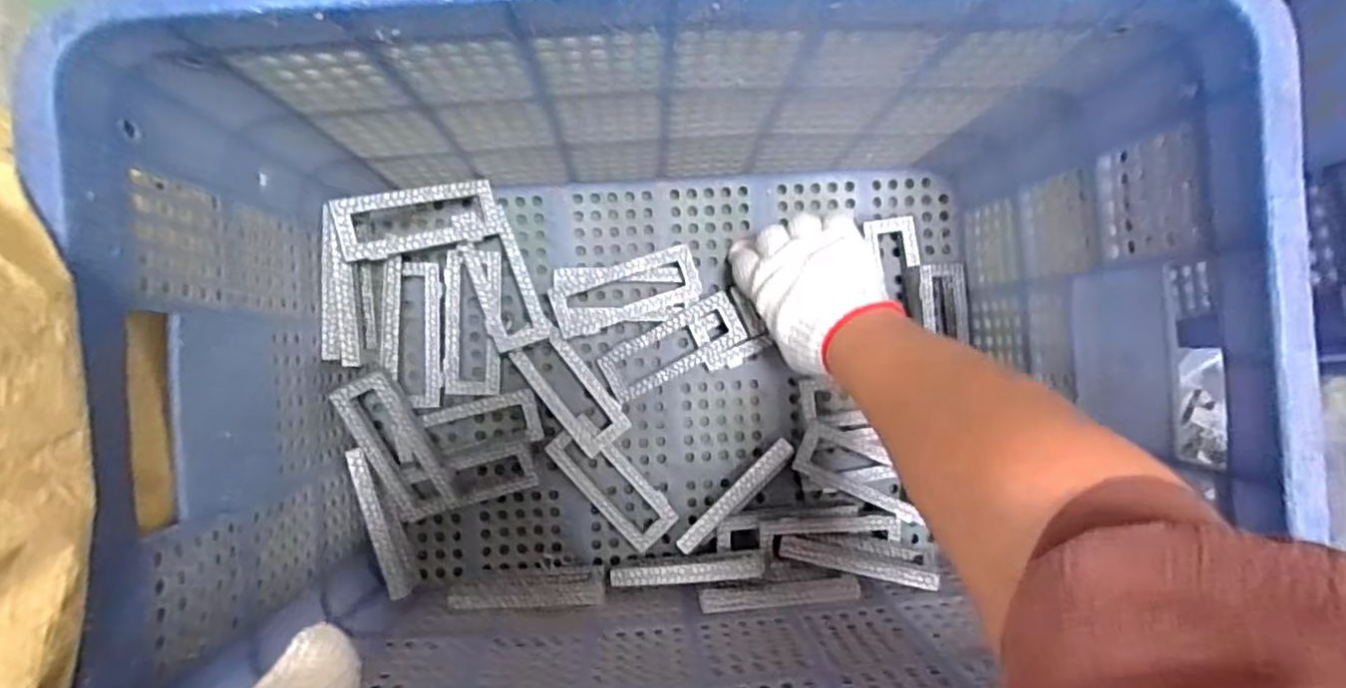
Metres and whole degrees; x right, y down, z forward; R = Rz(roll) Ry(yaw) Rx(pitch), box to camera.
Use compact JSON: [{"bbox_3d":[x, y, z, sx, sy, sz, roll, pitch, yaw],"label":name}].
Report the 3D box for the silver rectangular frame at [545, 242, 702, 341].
[{"bbox_3d":[-0.035,-0.038,0.525,0.113,0.006,0.043,-20,92,-3],"label":"silver rectangular frame"}]

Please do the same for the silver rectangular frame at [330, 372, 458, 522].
[{"bbox_3d":[-0.203,0.075,0.503,0.043,0.021,0.113,-23,106,3],"label":"silver rectangular frame"}]

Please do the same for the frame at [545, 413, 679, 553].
[{"bbox_3d":[-0.048,0.111,0.538,0.047,0.014,0.113,-43,91,-3],"label":"frame"}]

